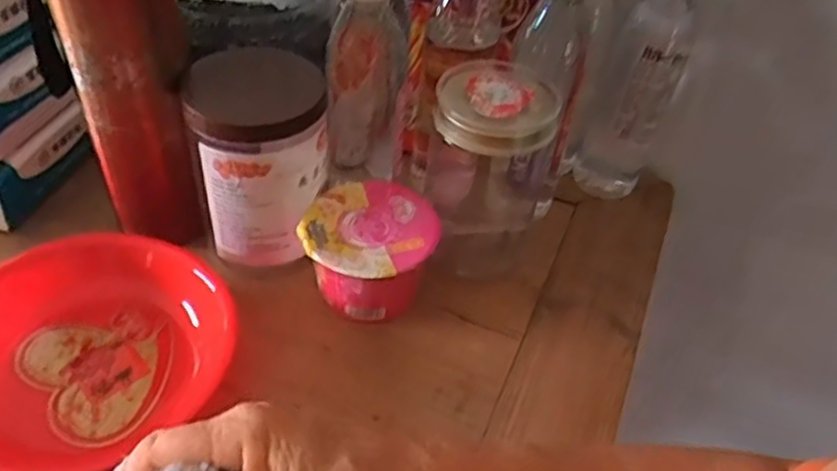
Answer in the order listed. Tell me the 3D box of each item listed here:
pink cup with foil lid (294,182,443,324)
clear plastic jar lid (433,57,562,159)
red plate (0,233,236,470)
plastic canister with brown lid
[{"bbox_3d":[-0.037,0.017,0.540,0.092,0.072,0.092,3,45,-3],"label":"pink cup with foil lid"},{"bbox_3d":[0.057,-0.097,0.507,0.084,0.028,0.092,3,44,-3],"label":"clear plastic jar lid"},{"bbox_3d":[-0.222,0.074,0.475,0.185,0.053,0.156,-31,56,-31],"label":"red plate"},{"bbox_3d":[-0.115,-0.057,0.520,0.093,0.142,0.084,-6,45,-11],"label":"plastic canister with brown lid"}]

